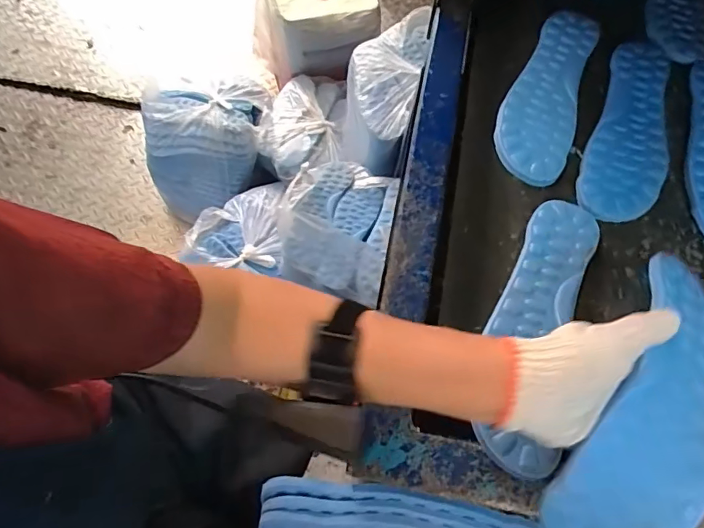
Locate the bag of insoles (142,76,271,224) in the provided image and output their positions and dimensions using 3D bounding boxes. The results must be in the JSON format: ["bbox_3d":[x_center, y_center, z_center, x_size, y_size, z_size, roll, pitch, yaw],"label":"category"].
[{"bbox_3d":[-0.360,-0.295,1.191,0.274,0.210,0.302,4,66,-2],"label":"bag of insoles"}]

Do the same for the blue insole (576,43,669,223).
[{"bbox_3d":[0.321,-0.156,0.538,0.082,0.004,0.266,23,67,7],"label":"blue insole"}]

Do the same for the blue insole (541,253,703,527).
[{"bbox_3d":[0.225,0.099,0.343,0.081,0.045,0.241,31,71,10],"label":"blue insole"}]

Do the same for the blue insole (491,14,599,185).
[{"bbox_3d":[0.229,-0.207,0.550,0.082,0.008,0.260,21,67,6],"label":"blue insole"}]

